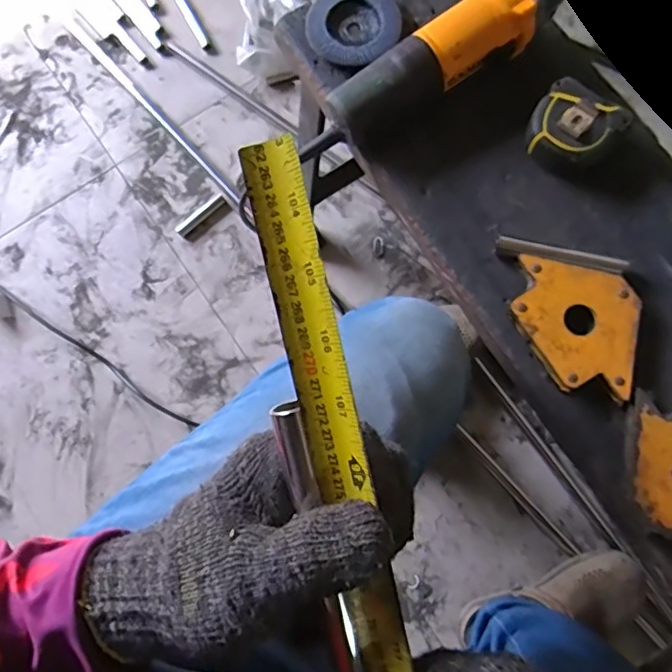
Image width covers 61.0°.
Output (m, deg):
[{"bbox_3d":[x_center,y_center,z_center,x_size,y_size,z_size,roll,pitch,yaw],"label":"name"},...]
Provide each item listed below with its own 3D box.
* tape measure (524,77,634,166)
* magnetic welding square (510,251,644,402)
[{"bbox_3d":[0.221,-0.193,0.538,0.074,0.046,0.070,35,80,9],"label":"tape measure"},{"bbox_3d":[0.209,-0.008,0.502,0.107,0.016,0.108,14,78,4],"label":"magnetic welding square"}]

